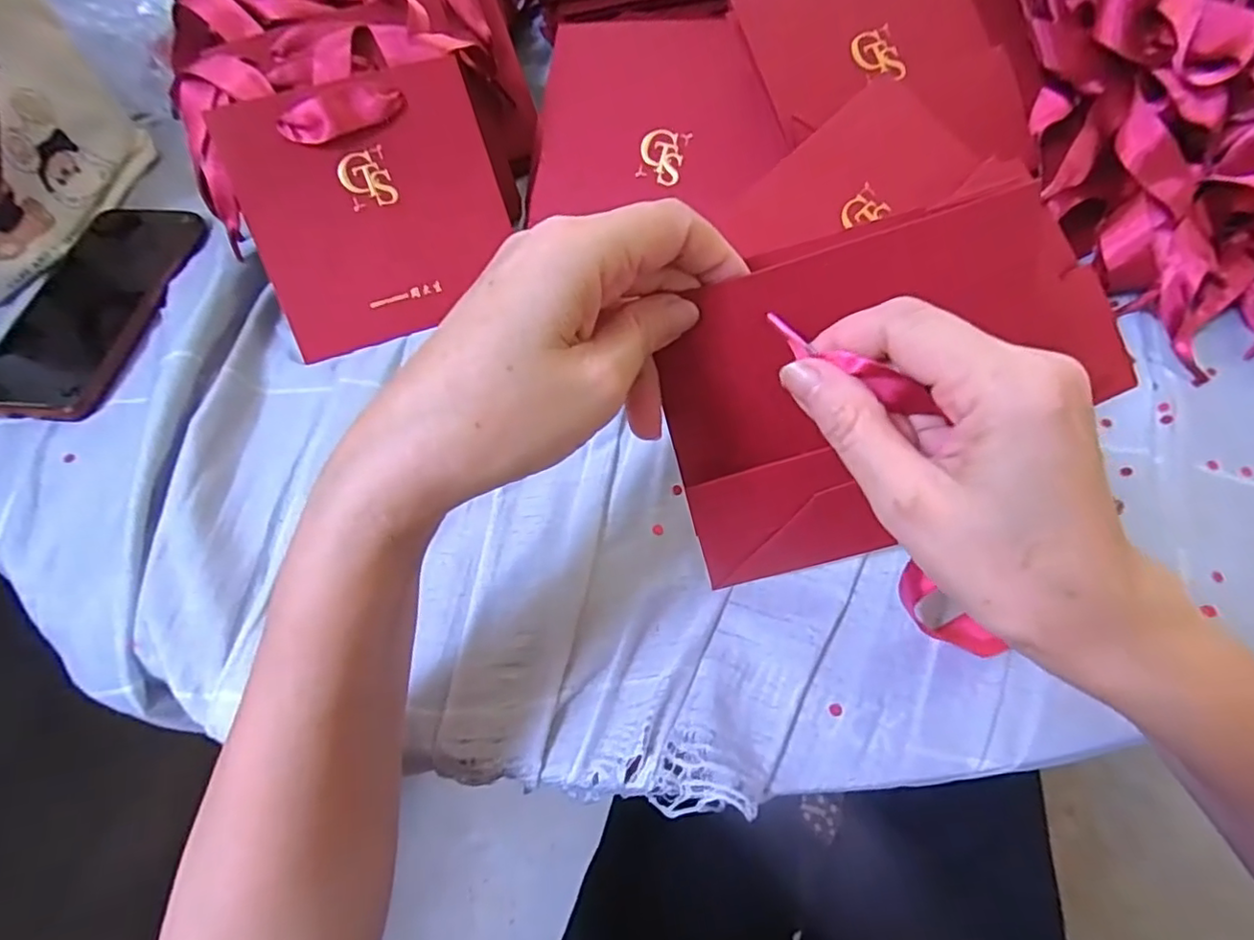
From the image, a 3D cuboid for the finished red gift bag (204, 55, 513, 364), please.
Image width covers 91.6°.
[{"bbox_3d":[-0.141,-0.149,0.349,0.136,0.010,0.136,-19,104,-12],"label":"finished red gift bag"}]

